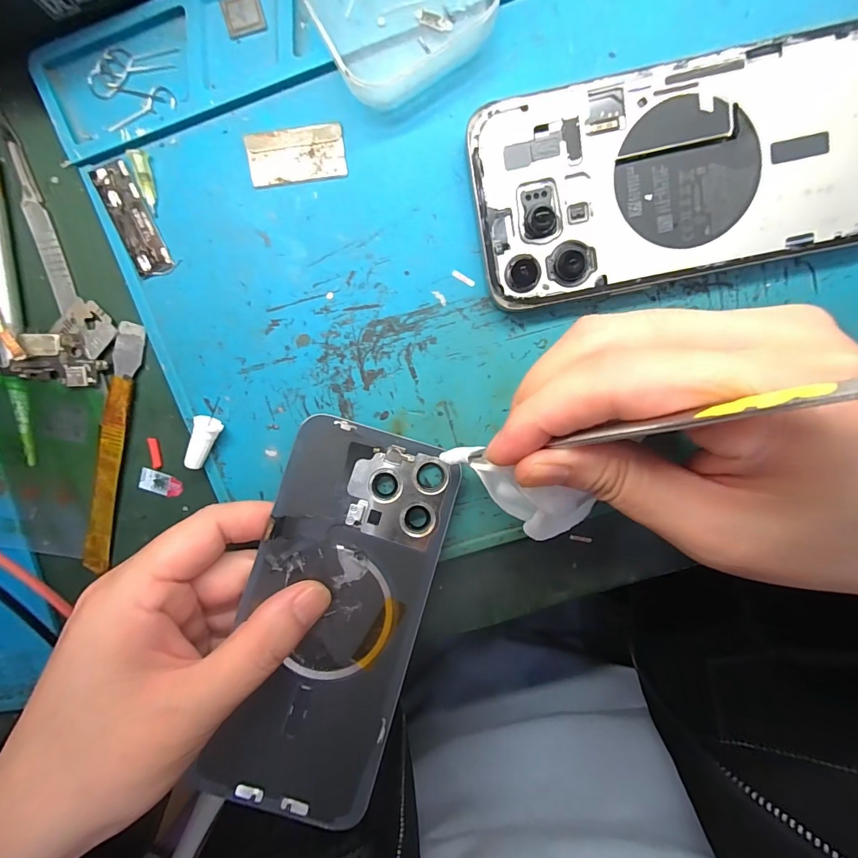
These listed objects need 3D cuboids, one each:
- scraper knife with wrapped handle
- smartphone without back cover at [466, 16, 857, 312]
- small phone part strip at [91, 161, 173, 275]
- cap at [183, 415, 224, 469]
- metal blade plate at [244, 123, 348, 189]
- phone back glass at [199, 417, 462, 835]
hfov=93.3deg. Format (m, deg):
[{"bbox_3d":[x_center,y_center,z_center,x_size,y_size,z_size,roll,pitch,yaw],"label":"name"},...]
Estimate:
[{"bbox_3d":[-0.147,0.012,0.185,0.011,0.004,0.120,16,100,-1],"label":"scraper knife with wrapped handle"},{"bbox_3d":[0.097,-0.098,0.156,0.156,0.009,0.075,-11,99,4],"label":"smartphone without back cover"},{"bbox_3d":[-0.122,-0.086,0.167,0.015,0.004,0.043,-19,99,5],"label":"small phone part strip"},{"bbox_3d":[-0.101,0.006,0.179,0.010,0.012,0.023,31,99,-4],"label":"cap"},{"bbox_3d":[-0.053,-0.109,0.162,0.038,0.004,0.019,-7,105,2],"label":"metal blade plate"},{"bbox_3d":[-0.038,0.077,0.171,0.075,0.005,0.155,11,83,0],"label":"phone back glass"}]

